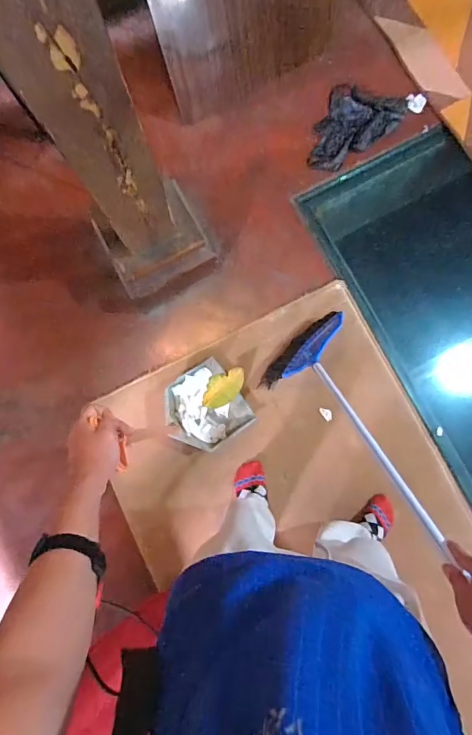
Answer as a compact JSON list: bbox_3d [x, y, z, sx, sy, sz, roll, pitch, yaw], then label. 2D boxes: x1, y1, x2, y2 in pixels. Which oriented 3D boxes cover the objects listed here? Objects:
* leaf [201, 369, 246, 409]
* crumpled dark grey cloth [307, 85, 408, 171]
[{"bbox_3d":[-0.040,0.063,1.355,0.159,0.013,0.092,-38,85,-4],"label":"leaf"},{"bbox_3d":[0.384,-0.845,1.461,0.373,0.047,0.239,-38,85,-4],"label":"crumpled dark grey cloth"}]

